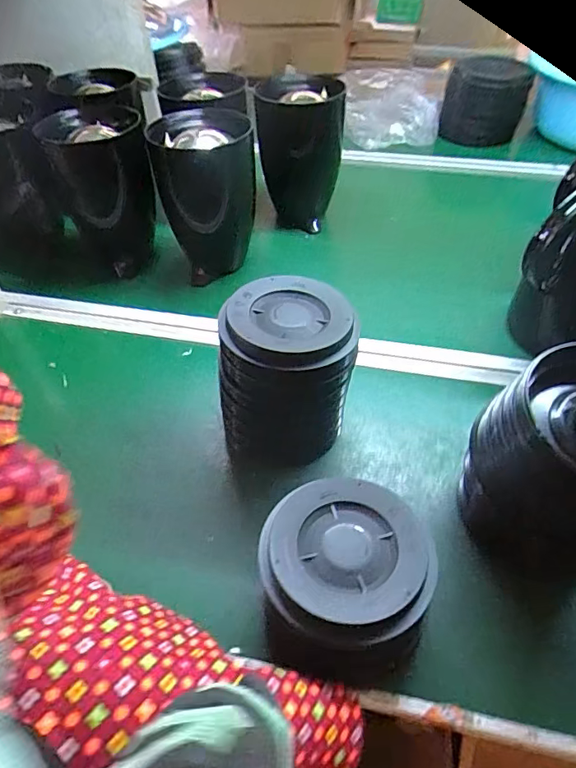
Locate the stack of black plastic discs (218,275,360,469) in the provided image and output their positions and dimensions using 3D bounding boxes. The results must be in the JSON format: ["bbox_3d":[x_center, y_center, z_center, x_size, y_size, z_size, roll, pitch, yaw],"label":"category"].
[{"bbox_3d":[0.000,-0.009,0.462,0.118,0.151,0.124,6,49,7],"label":"stack of black plastic discs"}]

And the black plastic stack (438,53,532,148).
[{"bbox_3d":[0.374,-0.541,0.929,0.152,0.142,0.117,15,51,14],"label":"black plastic stack"}]

